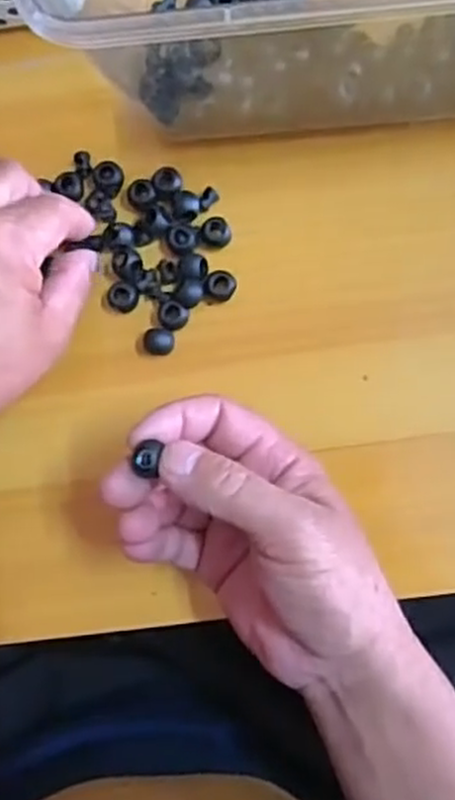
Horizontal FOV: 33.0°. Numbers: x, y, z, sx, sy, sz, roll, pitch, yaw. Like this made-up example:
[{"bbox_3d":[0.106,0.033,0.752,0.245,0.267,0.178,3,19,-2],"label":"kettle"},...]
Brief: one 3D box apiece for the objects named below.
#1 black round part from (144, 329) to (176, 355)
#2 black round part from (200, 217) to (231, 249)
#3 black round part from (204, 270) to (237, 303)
[{"bbox_3d":[-0.034,-0.029,0.382,0.014,0.012,0.013,0,85,5],"label":"black round part"},{"bbox_3d":[-0.005,-0.084,0.385,0.014,0.009,0.015,0,85,5],"label":"black round part"},{"bbox_3d":[-0.003,-0.057,0.384,0.016,0.011,0.015,0,85,5],"label":"black round part"}]

